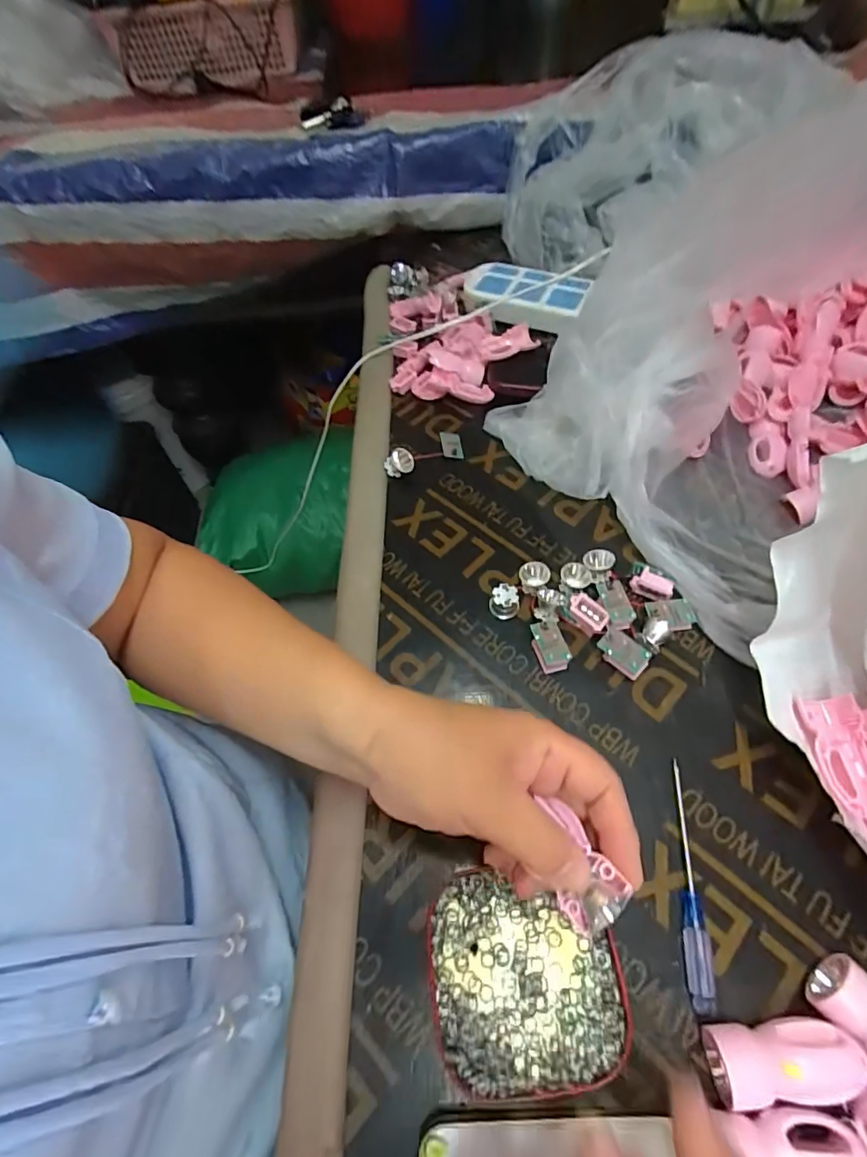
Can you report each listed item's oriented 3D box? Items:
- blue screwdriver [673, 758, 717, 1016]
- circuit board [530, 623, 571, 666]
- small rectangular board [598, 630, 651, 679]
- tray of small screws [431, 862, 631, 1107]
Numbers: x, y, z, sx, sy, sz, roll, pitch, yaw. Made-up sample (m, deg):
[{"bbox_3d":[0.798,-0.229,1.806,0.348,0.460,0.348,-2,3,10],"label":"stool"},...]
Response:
[{"bbox_3d":[0.148,0.170,0.299,0.013,0.013,0.124,9,59,9],"label":"blue screwdriver"},{"bbox_3d":[0.084,0.045,0.373,0.019,0.004,0.032,-21,64,3],"label":"circuit board"},{"bbox_3d":[0.134,0.053,0.371,0.019,0.018,0.034,-37,63,-19],"label":"small rectangular board"},{"bbox_3d":[0.049,0.212,0.280,0.099,0.009,0.093,-7,58,-1],"label":"tray of small screws"}]

